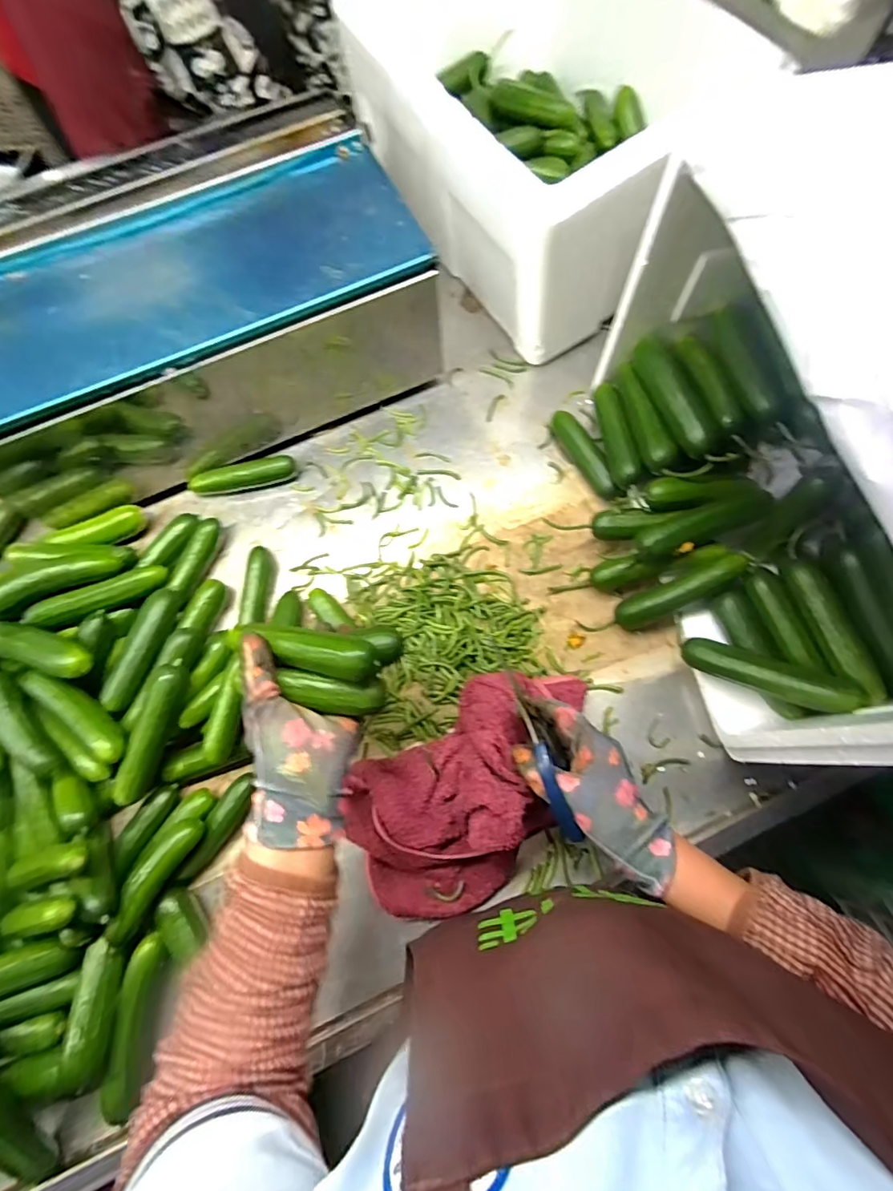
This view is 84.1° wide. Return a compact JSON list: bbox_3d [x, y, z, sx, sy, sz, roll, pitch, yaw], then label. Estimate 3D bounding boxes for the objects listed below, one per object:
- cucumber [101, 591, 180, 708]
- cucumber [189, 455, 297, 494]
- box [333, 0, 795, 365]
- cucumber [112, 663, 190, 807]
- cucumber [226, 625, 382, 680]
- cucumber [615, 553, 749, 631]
[{"bbox_3d":[-0.298,0.052,0.488,0.032,0.028,0.121,15,73,7],"label":"cucumber"},{"bbox_3d":[-0.239,-0.142,0.587,0.118,0.023,0.035,-14,72,-2],"label":"cucumber"},{"bbox_3d":[0.108,-0.563,0.601,0.302,0.198,0.454,-33,74,-8],"label":"box"},{"bbox_3d":[-0.271,0.125,0.452,0.029,0.027,0.130,18,87,8],"label":"cucumber"},{"bbox_3d":[-0.103,0.040,0.361,0.108,0.033,0.028,11,73,7],"label":"cucumber"},{"bbox_3d":[0.228,-0.004,0.486,0.126,0.032,0.031,-32,71,26],"label":"cucumber"}]

